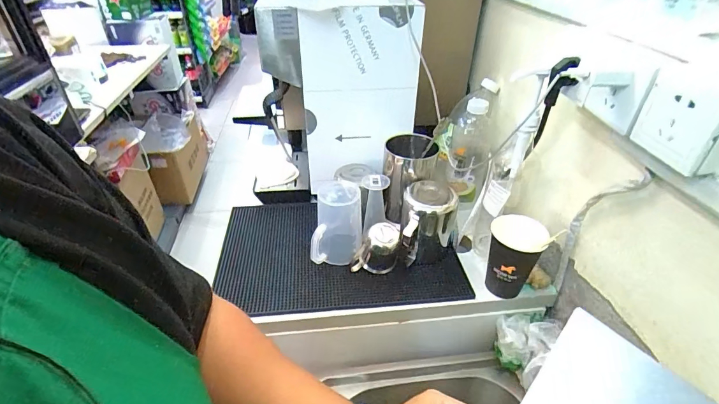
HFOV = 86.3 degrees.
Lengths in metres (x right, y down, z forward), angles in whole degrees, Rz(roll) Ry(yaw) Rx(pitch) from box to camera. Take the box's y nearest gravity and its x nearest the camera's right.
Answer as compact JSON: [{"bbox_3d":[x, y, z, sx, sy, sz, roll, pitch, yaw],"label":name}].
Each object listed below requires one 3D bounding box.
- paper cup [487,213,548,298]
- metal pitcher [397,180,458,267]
[{"bbox_3d":[0.248,0.090,0.628,0.078,0.119,0.075,0,36,0],"label":"paper cup"},{"bbox_3d":[0.120,0.041,0.683,0.093,0.113,0.110,9,37,12],"label":"metal pitcher"}]

